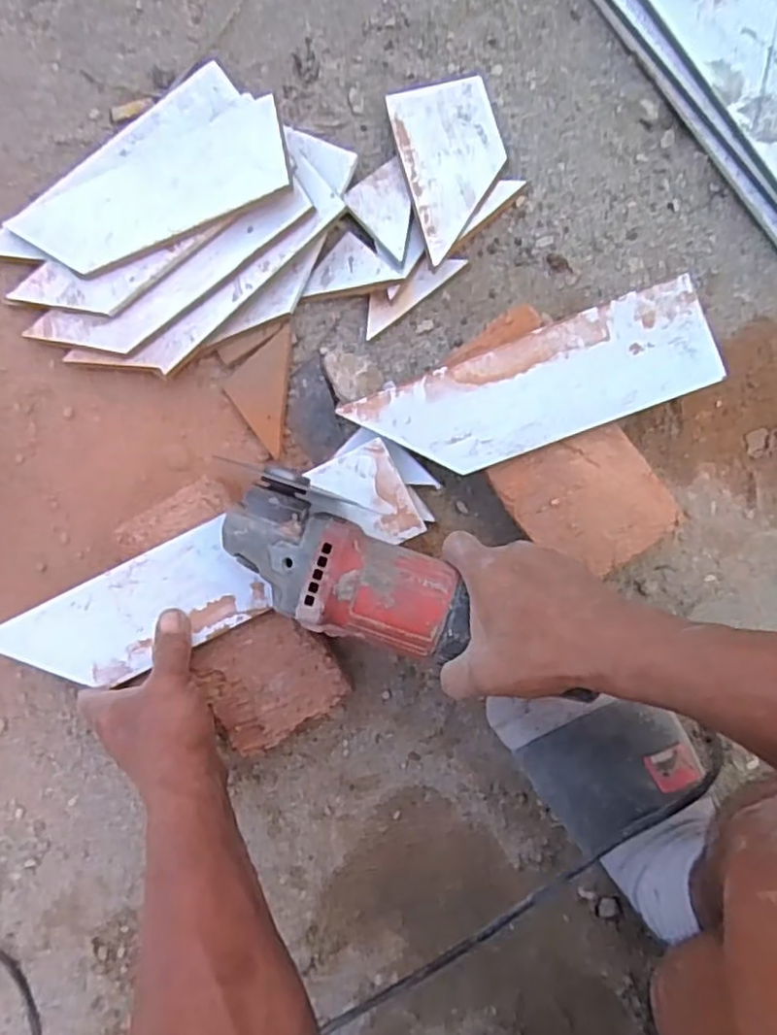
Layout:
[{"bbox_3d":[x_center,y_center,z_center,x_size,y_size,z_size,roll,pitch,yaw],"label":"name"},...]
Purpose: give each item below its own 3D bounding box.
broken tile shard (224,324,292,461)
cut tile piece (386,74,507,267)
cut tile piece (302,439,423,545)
[{"bbox_3d":[-0.099,-0.096,0.517,0.048,0.013,0.092,6,90,5],"label":"broken tile shard"},{"bbox_3d":[0.048,-0.252,0.487,0.072,0.004,0.131,-13,79,-3],"label":"cut tile piece"},{"bbox_3d":[-0.016,-0.011,0.468,0.059,0.009,0.071,-27,87,5],"label":"cut tile piece"}]

